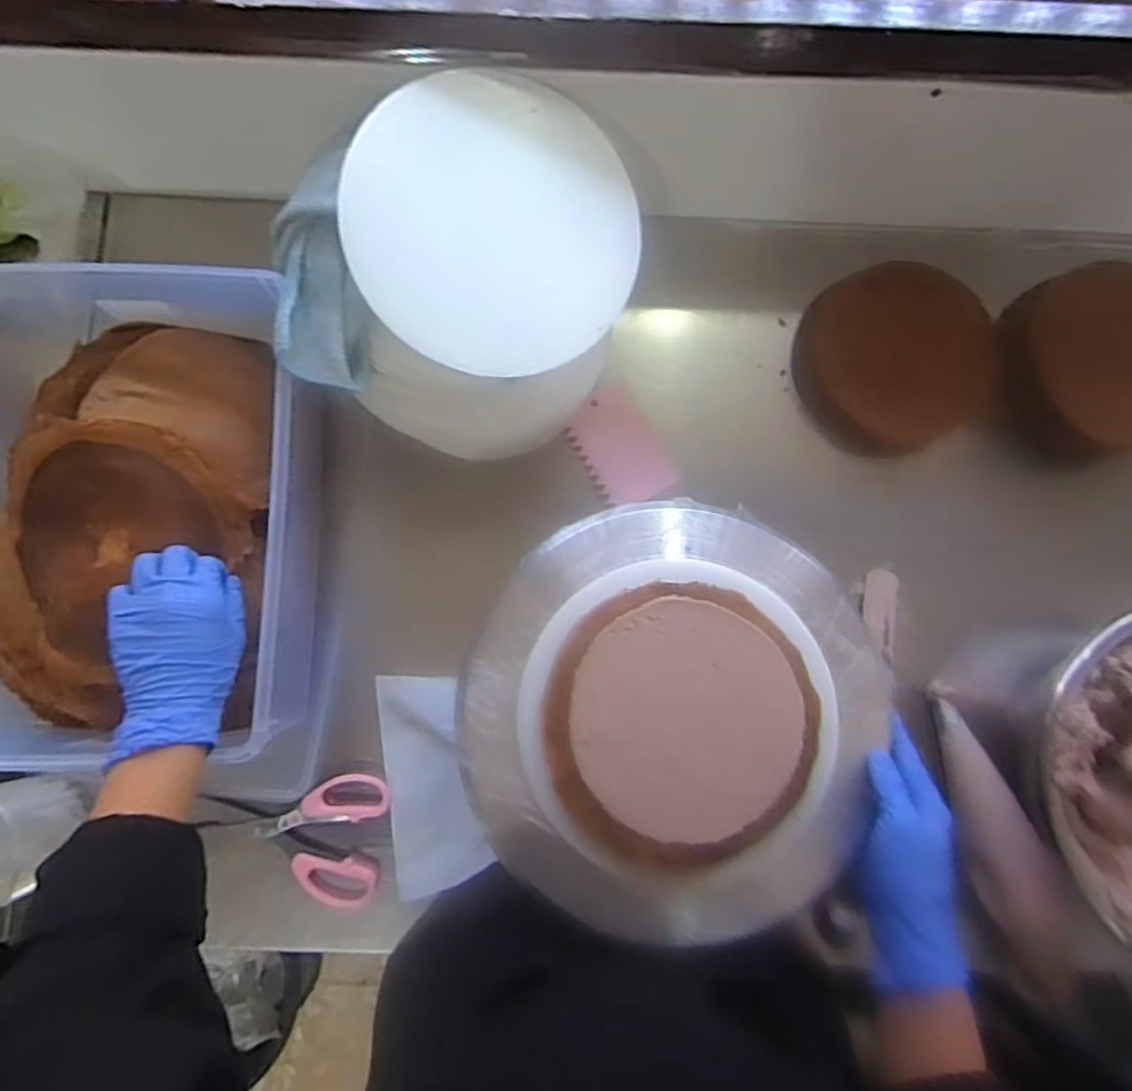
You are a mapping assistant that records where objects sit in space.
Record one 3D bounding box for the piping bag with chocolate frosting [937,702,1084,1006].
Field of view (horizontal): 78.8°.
[{"bbox_3d":[0.351,0.242,0.556,0.051,0.057,0.228,-12,70,-3],"label":"piping bag with chocolate frosting"}]

